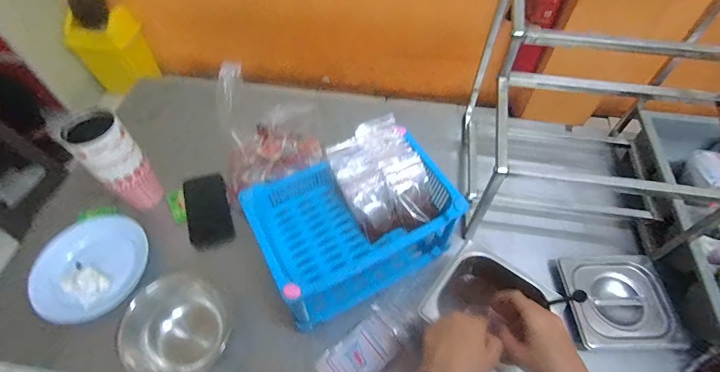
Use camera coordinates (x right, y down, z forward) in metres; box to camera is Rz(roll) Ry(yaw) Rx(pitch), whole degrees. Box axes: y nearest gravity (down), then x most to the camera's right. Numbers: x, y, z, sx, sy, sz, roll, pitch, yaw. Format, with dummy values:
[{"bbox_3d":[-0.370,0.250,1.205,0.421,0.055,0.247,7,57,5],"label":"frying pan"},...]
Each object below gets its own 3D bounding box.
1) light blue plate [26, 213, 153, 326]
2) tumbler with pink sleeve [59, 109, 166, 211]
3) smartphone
[{"bbox_3d":[-0.499,0.151,0.706,0.198,0.038,0.199,0,57,0],"label":"light blue plate"},{"bbox_3d":[-0.442,-0.035,0.713,0.089,0.210,0.070,-36,64,-21],"label":"tumbler with pink sleeve"},{"bbox_3d":[-0.305,0.050,0.766,0.080,0.010,0.151,-13,74,-17],"label":"smartphone"}]

